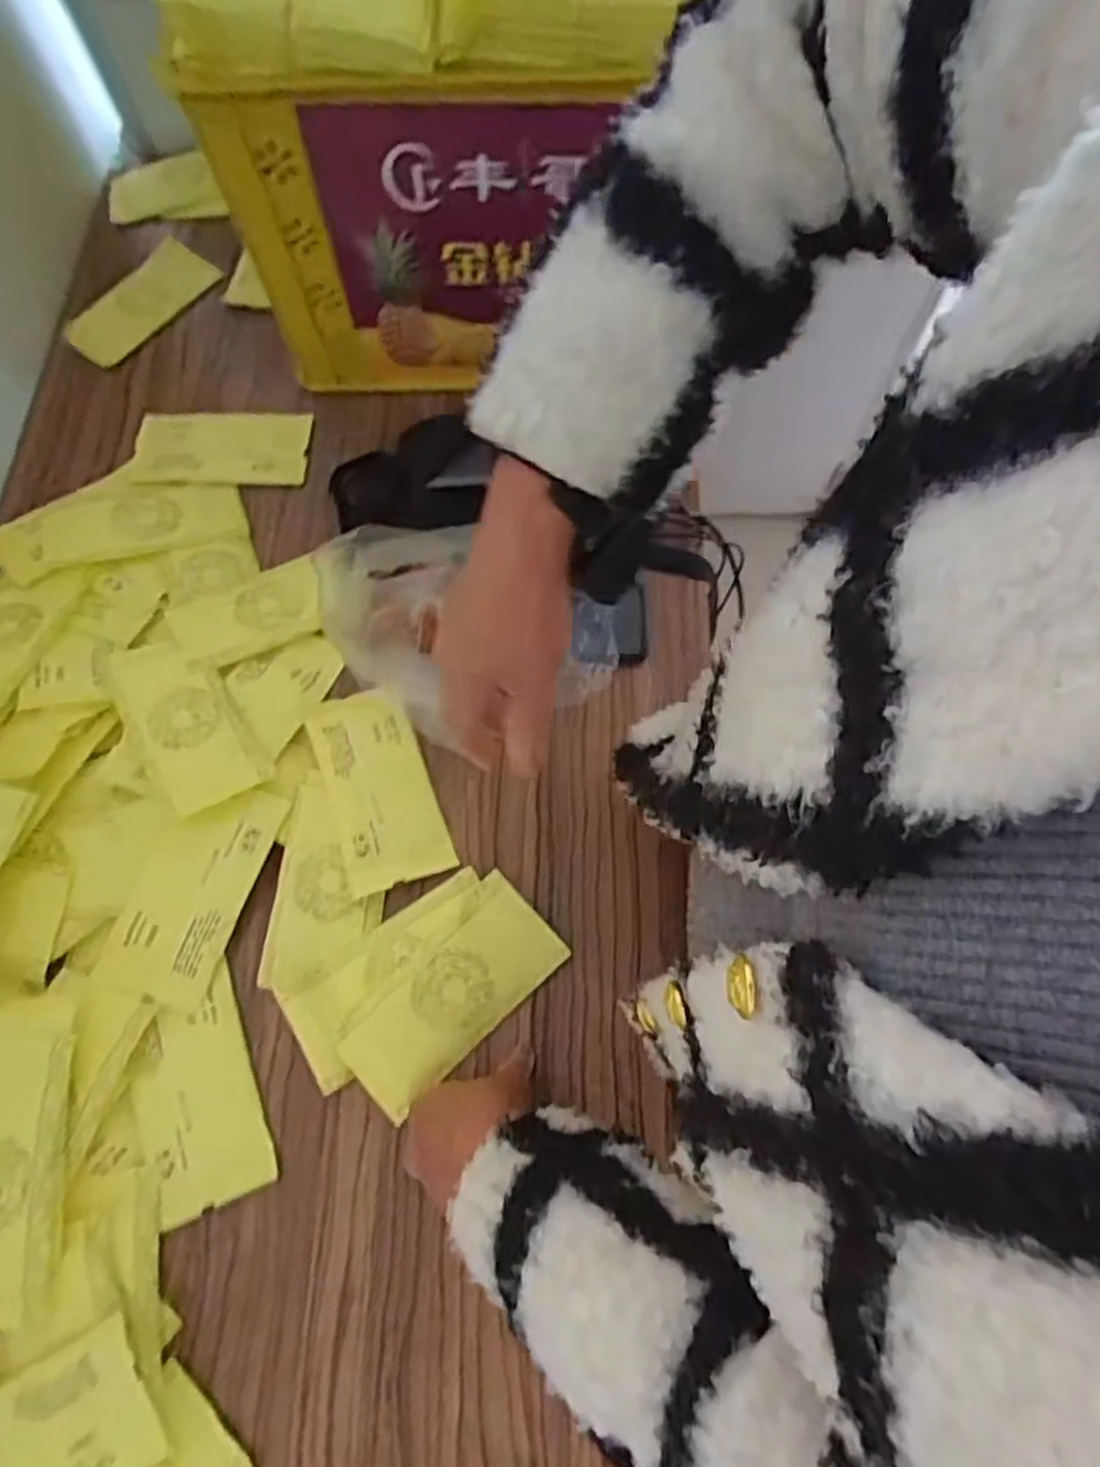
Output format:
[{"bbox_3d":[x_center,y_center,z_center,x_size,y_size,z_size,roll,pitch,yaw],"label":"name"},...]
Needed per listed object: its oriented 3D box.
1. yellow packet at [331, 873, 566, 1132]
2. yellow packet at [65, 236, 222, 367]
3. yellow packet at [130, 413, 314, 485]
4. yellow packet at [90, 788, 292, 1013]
[{"bbox_3d":[-0.075,0.197,0.575,0.172,0.007,0.082,-41,80,-14],"label":"yellow packet"},{"bbox_3d":[-0.457,-0.491,0.858,0.075,0.019,0.188,35,73,13],"label":"yellow packet"},{"bbox_3d":[-0.344,-0.300,0.797,0.176,0.015,0.090,-1,69,0],"label":"yellow packet"},{"bbox_3d":[-0.282,0.122,0.600,0.081,0.006,0.172,24,79,-13],"label":"yellow packet"}]

